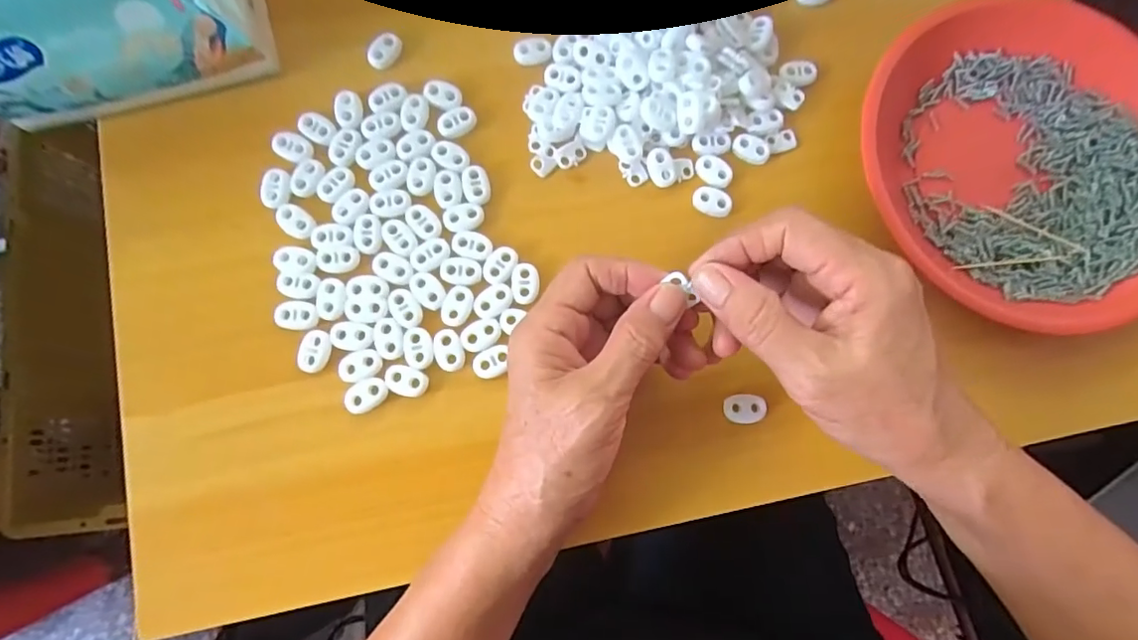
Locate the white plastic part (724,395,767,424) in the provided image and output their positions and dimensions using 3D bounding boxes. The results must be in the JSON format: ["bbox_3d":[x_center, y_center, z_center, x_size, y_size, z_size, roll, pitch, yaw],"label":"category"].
[{"bbox_3d":[0.095,0.048,0.302,0.022,0.005,0.015,-4,81,-4],"label":"white plastic part"}]

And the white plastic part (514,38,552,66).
[{"bbox_3d":[-0.021,-0.158,0.327,0.021,0.004,0.013,-9,81,-5],"label":"white plastic part"}]

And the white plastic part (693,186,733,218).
[{"bbox_3d":[0.083,-0.069,0.319,0.022,0.004,0.016,20,80,0],"label":"white plastic part"}]

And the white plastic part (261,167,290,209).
[{"bbox_3d":[-0.162,-0.073,0.307,0.014,0.004,0.022,-1,81,-3],"label":"white plastic part"}]

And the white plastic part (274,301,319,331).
[{"bbox_3d":[-0.145,-0.003,0.296,0.022,0.004,0.015,10,80,-1],"label":"white plastic part"}]

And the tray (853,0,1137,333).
[{"bbox_3d":[0.264,-0.091,0.319,0.187,0.027,0.192,-31,84,-7],"label":"tray"}]

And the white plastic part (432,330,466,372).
[{"bbox_3d":[-0.065,0.016,0.298,0.015,0.004,0.023,-21,83,-6],"label":"white plastic part"}]

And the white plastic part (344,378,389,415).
[{"bbox_3d":[-0.107,0.039,0.292,0.023,0.004,0.016,-30,84,-7],"label":"white plastic part"}]

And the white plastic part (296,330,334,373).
[{"bbox_3d":[-0.135,0.016,0.293,0.016,0.004,0.022,9,80,-2],"label":"white plastic part"}]

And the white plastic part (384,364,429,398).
[{"bbox_3d":[-0.087,0.032,0.294,0.022,0.004,0.015,22,80,1],"label":"white plastic part"}]

